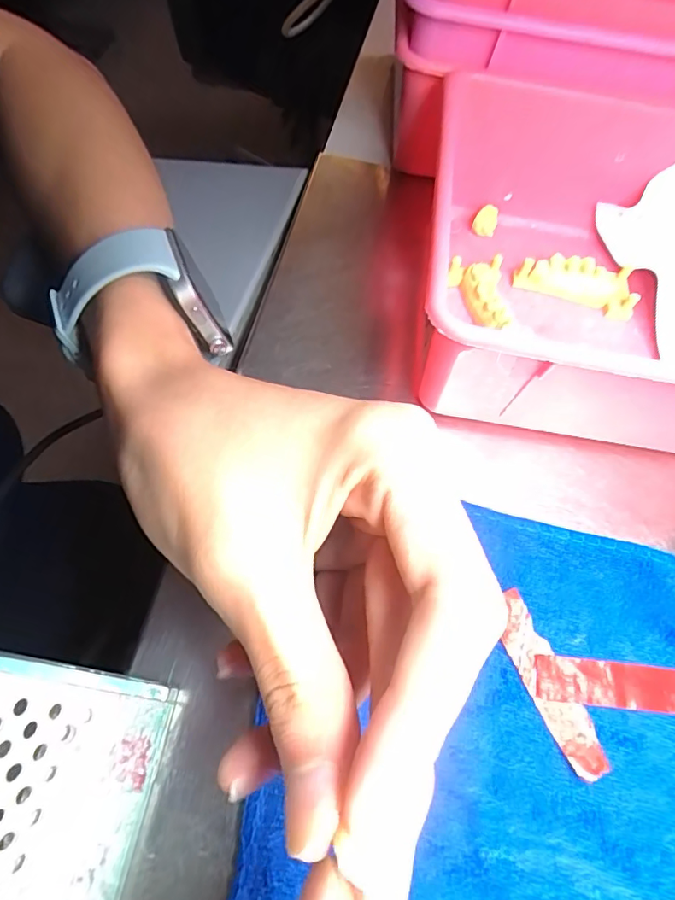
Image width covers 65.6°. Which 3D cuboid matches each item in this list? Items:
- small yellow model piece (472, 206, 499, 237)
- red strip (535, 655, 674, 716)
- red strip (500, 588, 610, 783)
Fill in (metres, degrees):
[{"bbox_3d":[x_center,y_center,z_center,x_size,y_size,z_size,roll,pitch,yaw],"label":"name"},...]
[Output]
[{"bbox_3d":[0.074,-0.114,0.261,0.011,0.015,0.007,19,64,3],"label":"small yellow model piece"},{"bbox_3d":[0.094,0.078,0.172,0.056,0.004,0.014,8,64,-3],"label":"red strip"},{"bbox_3d":[0.069,0.076,0.172,0.014,0.004,0.058,-20,68,-15],"label":"red strip"}]

